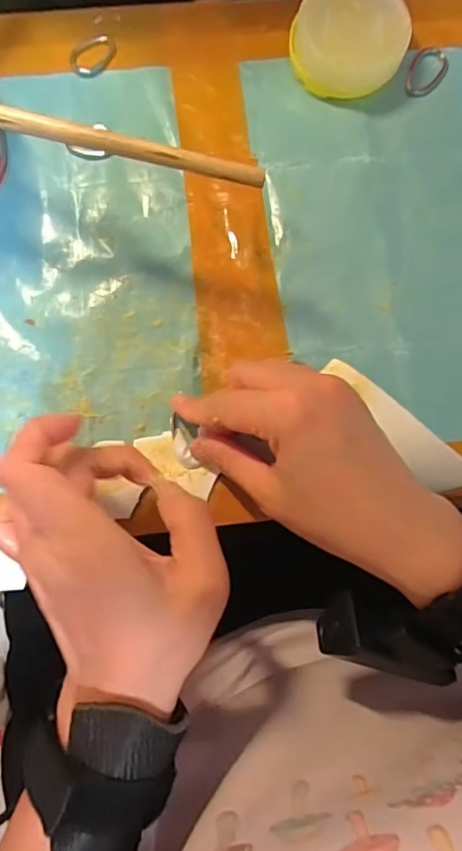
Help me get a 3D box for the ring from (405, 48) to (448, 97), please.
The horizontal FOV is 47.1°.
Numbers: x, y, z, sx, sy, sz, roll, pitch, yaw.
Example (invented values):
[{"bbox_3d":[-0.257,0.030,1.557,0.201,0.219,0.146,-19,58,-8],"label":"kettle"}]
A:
[{"bbox_3d":[0.121,-0.219,0.329,0.022,0.004,0.036,32,85,-1],"label":"ring"}]

